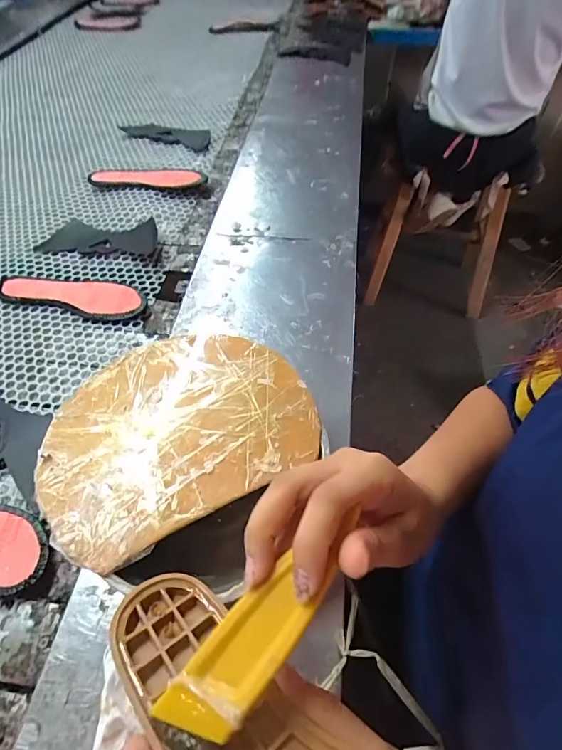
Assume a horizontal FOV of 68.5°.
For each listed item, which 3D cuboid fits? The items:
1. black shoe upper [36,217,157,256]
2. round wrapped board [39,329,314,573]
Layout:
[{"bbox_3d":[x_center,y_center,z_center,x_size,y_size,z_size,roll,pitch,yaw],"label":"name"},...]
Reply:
[{"bbox_3d":[-0.307,-0.242,0.708,0.195,0.011,0.099,4,54,3],"label":"black shoe upper"},{"bbox_3d":[-0.099,0.041,0.382,0.236,0.010,0.187,-24,57,-17],"label":"round wrapped board"}]

